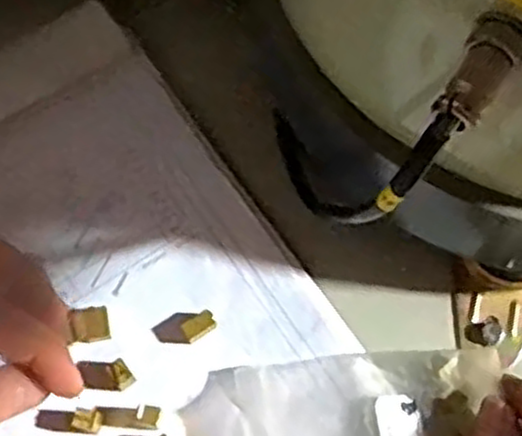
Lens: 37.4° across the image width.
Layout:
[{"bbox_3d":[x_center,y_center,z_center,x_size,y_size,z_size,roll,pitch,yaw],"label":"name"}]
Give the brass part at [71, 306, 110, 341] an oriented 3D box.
[{"bbox_3d":[-0.078,0.048,0.351,0.016,0.004,0.015,-8,69,-5],"label":"brass part"}]

